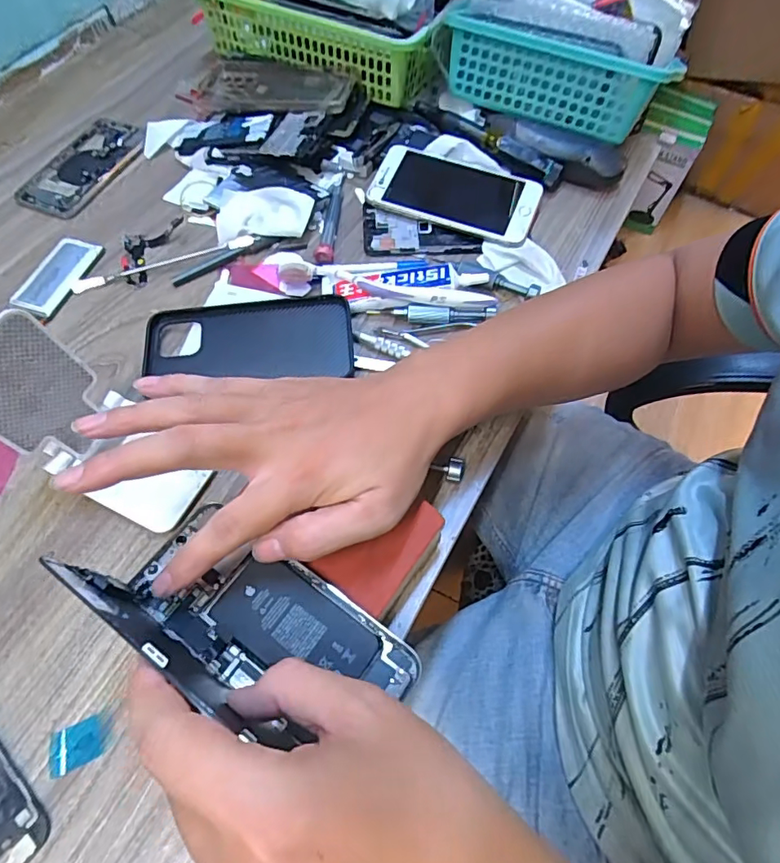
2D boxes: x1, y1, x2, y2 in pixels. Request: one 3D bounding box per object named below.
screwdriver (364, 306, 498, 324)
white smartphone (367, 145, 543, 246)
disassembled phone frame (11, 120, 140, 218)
[{"bbox_3d":[0.034,-0.098,0.431,0.102,0.015,0.010,4,62,1],"label":"screwdriver"},{"bbox_3d":[0.060,-0.230,0.494,0.159,0.011,0.081,21,70,10],"label":"white smartphone"},{"bbox_3d":[-0.313,-0.274,0.530,0.076,0.010,0.140,16,63,8],"label":"disassembled phone frame"}]

